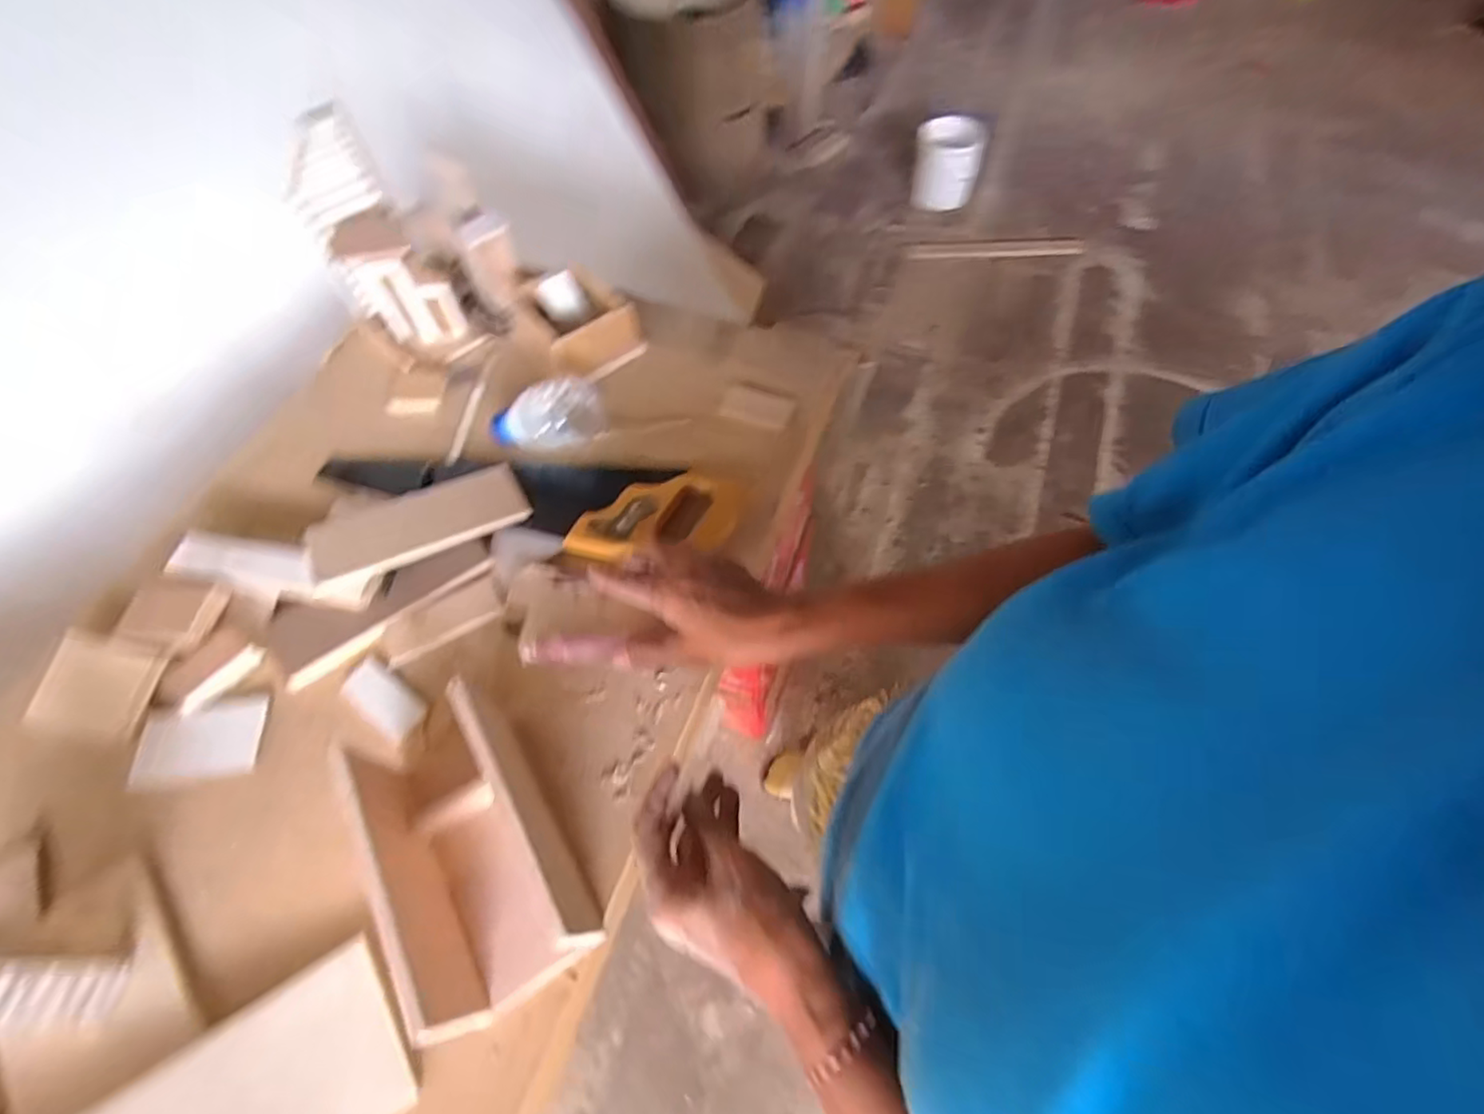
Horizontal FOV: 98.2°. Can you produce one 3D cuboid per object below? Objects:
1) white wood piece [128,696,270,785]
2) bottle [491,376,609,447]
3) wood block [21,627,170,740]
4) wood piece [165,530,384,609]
[{"bbox_3d":[-0.420,0.142,0.498,0.090,0.008,0.054,-8,61,-2],"label":"white wood piece"},{"bbox_3d":[-0.189,-0.135,0.620,0.107,0.051,0.070,-20,62,-8],"label":"bottle"},{"bbox_3d":[-0.508,0.100,0.506,0.082,0.019,0.074,6,61,6],"label":"wood block"},{"bbox_3d":[-0.396,0.009,0.545,0.188,0.022,0.041,9,62,8],"label":"wood piece"}]

